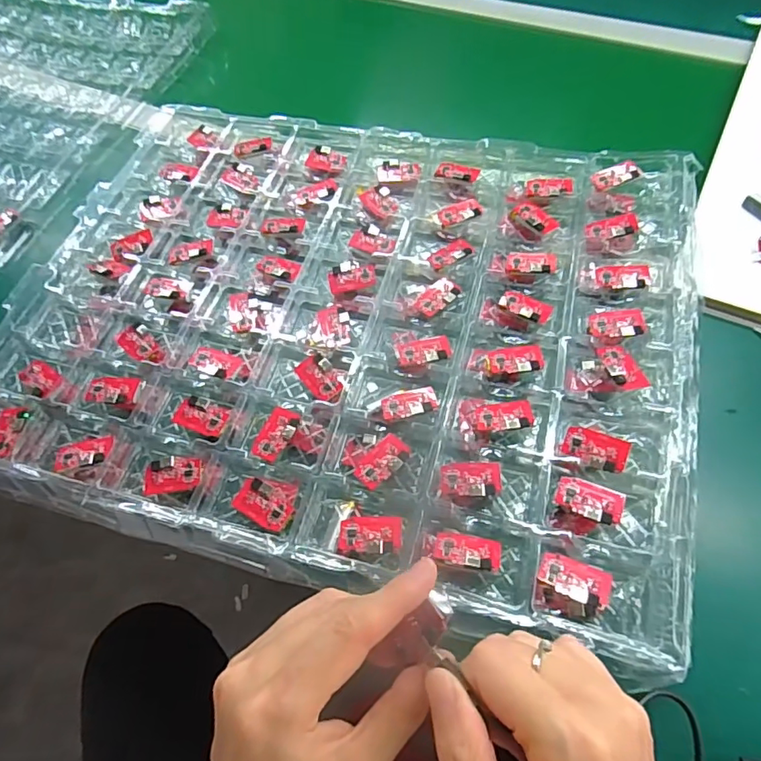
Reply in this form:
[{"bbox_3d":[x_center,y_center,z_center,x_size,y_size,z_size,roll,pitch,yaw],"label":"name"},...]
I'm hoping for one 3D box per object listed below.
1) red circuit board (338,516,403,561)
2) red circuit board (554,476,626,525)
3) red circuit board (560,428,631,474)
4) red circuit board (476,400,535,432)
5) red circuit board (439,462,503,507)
[{"bbox_3d":[-0.006,0.090,0.299,0.035,0.007,0.024,2,60,6],"label":"red circuit board"},{"bbox_3d":[0.120,0.070,0.299,0.036,0.008,0.022,16,62,13],"label":"red circuit board"},{"bbox_3d":[0.127,0.042,0.309,0.034,0.008,0.022,20,63,16],"label":"red circuit board"},{"bbox_3d":[0.079,0.022,0.332,0.035,0.004,0.022,-6,45,7],"label":"red circuit board"},{"bbox_3d":[0.054,0.061,0.313,0.036,0.007,0.025,0,60,5],"label":"red circuit board"}]

